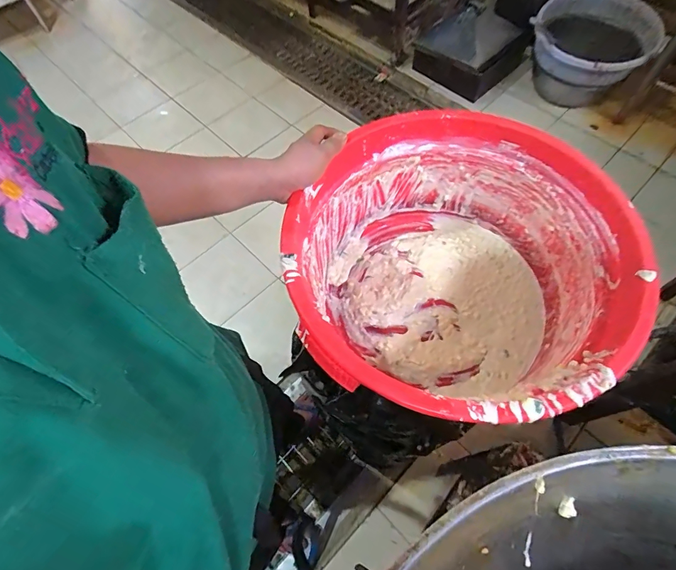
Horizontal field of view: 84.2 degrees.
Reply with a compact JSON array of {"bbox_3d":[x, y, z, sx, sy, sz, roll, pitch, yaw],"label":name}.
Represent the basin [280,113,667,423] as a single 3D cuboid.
[{"bbox_3d":[0.150,-0.014,0.546,0.416,0.207,0.419,-1,62,2],"label":"basin"}]

